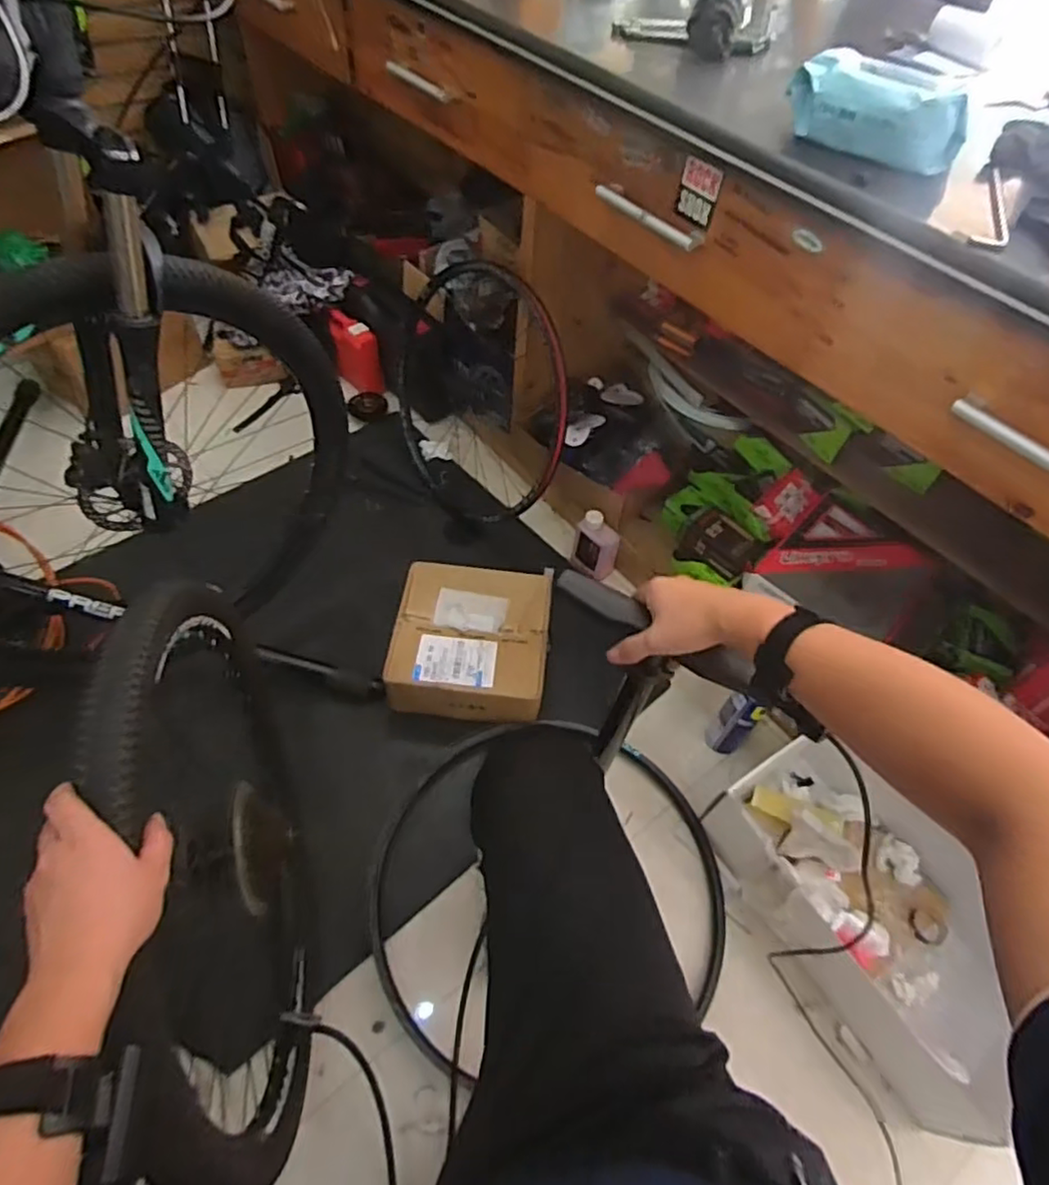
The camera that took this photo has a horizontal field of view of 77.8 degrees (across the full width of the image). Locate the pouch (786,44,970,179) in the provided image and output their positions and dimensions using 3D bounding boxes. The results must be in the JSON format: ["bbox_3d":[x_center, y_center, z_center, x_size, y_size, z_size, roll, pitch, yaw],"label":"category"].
[{"bbox_3d":[0.375,-0.512,0.689,0.177,0.072,0.068,26,56,13],"label":"pouch"}]

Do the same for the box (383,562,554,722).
[{"bbox_3d":[-0.099,0.087,1.227,0.281,0.075,0.298,6,54,0],"label":"box"}]

